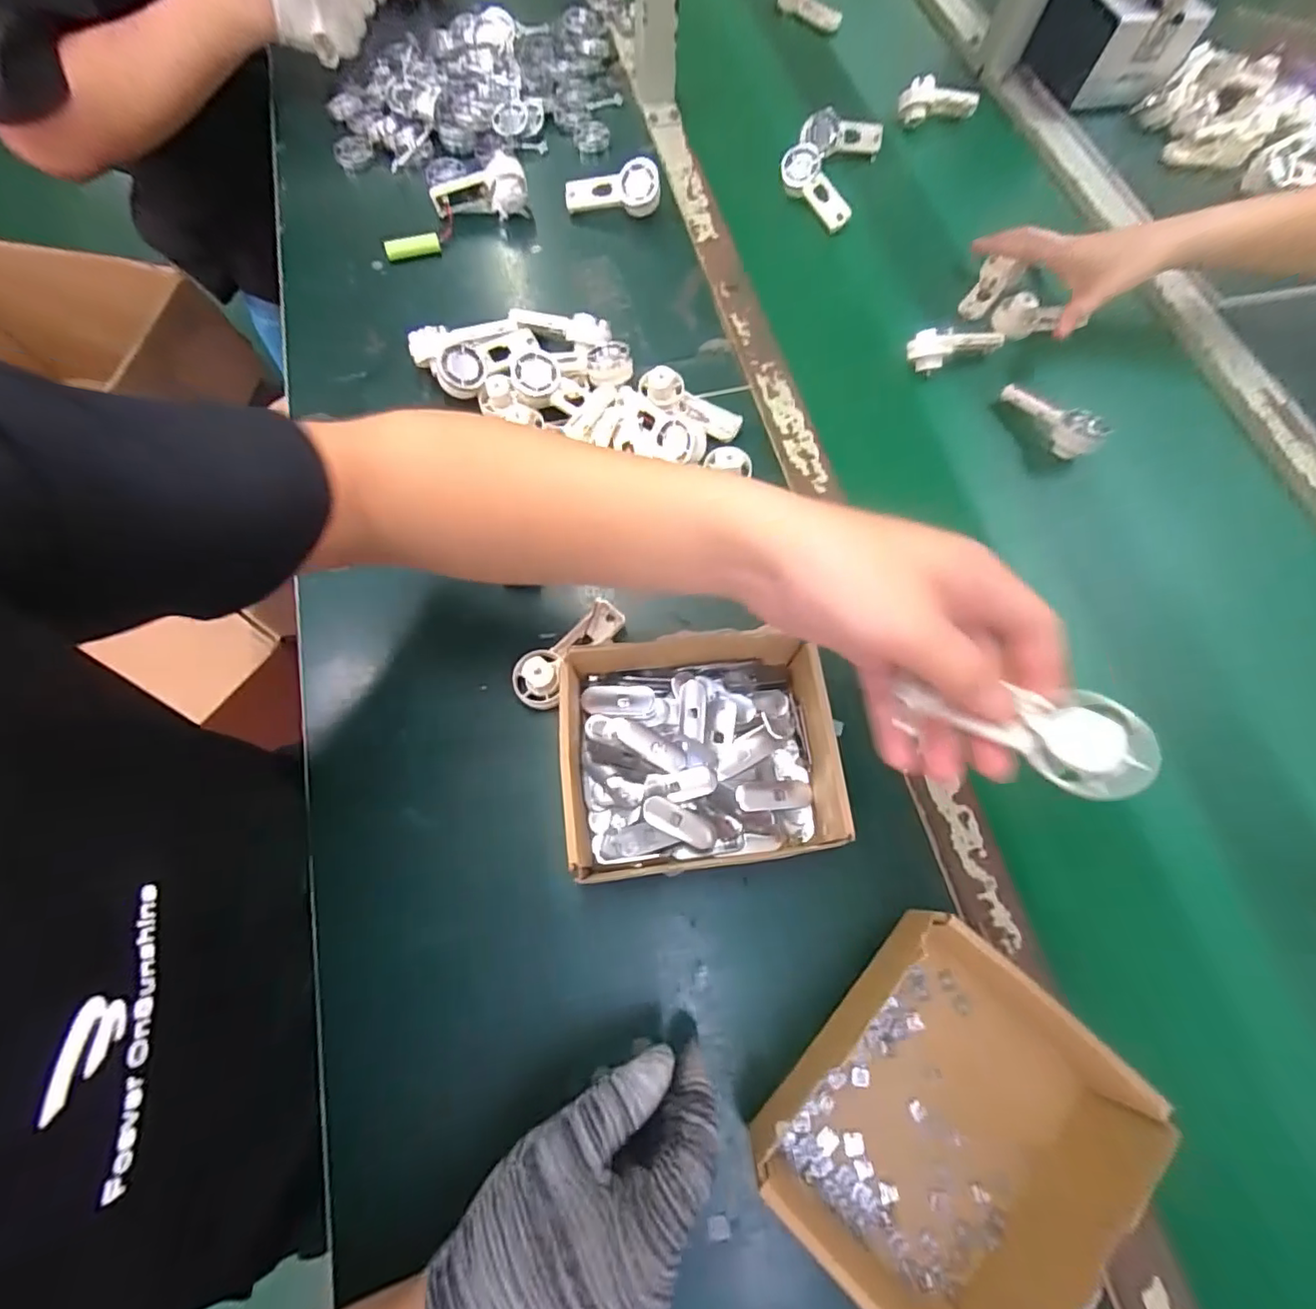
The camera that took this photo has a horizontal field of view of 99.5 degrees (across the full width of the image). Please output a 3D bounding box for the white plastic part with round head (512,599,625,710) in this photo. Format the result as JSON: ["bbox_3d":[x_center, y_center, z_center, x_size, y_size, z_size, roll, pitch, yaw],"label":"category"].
[{"bbox_3d":[-0.066,-0.003,0.406,0.039,0.041,0.097,33,72,9],"label":"white plastic part with round head"}]

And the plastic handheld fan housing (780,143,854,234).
[{"bbox_3d":[0.168,-0.494,0.593,0.043,0.026,0.097,-33,88,-12],"label":"plastic handheld fan housing"}]

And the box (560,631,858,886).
[{"bbox_3d":[0.028,0.063,0.367,0.179,0.051,0.142,-5,71,-5],"label":"box"}]

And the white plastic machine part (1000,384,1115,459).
[{"bbox_3d":[0.346,-0.210,0.494,0.026,0.037,0.089,-38,76,-15],"label":"white plastic machine part"}]

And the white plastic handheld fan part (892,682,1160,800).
[{"bbox_3d":[0.157,0.030,0.244,0.092,0.032,0.037,15,66,46],"label":"white plastic handheld fan part"}]

